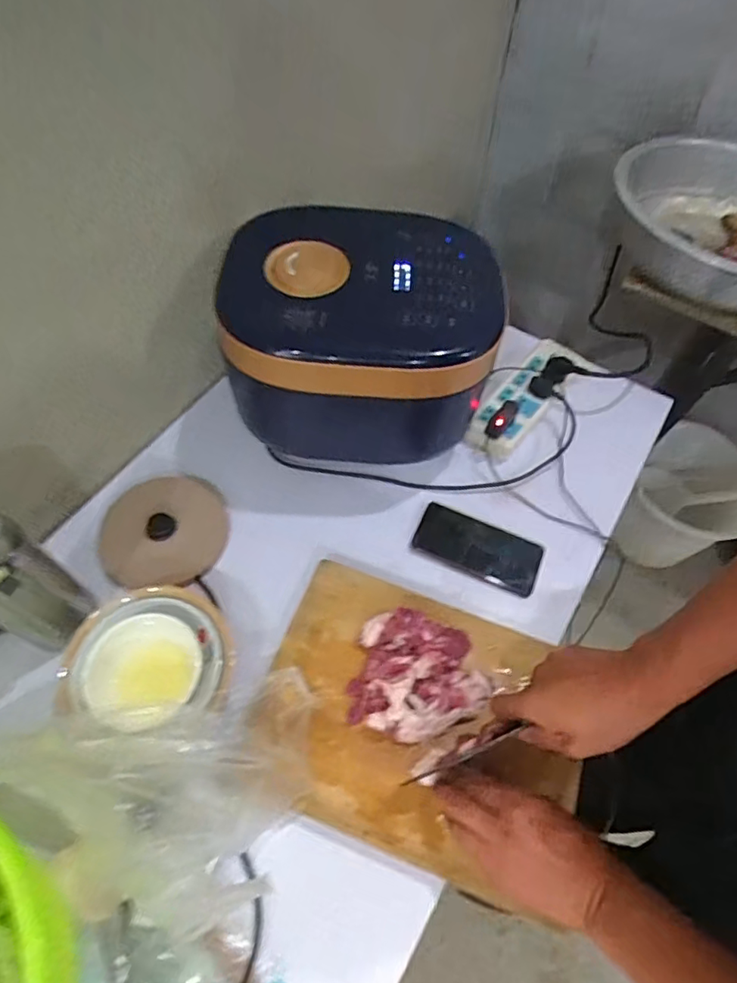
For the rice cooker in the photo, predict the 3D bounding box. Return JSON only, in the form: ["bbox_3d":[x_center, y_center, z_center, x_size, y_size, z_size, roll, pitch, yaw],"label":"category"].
[{"bbox_3d":[-0.004,-0.172,0.738,0.311,0.300,0.258,8,59,3],"label":"rice cooker"}]

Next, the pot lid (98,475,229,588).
[{"bbox_3d":[-0.261,0.047,0.705,0.151,0.024,0.149,1,59,-1],"label":"pot lid"}]

